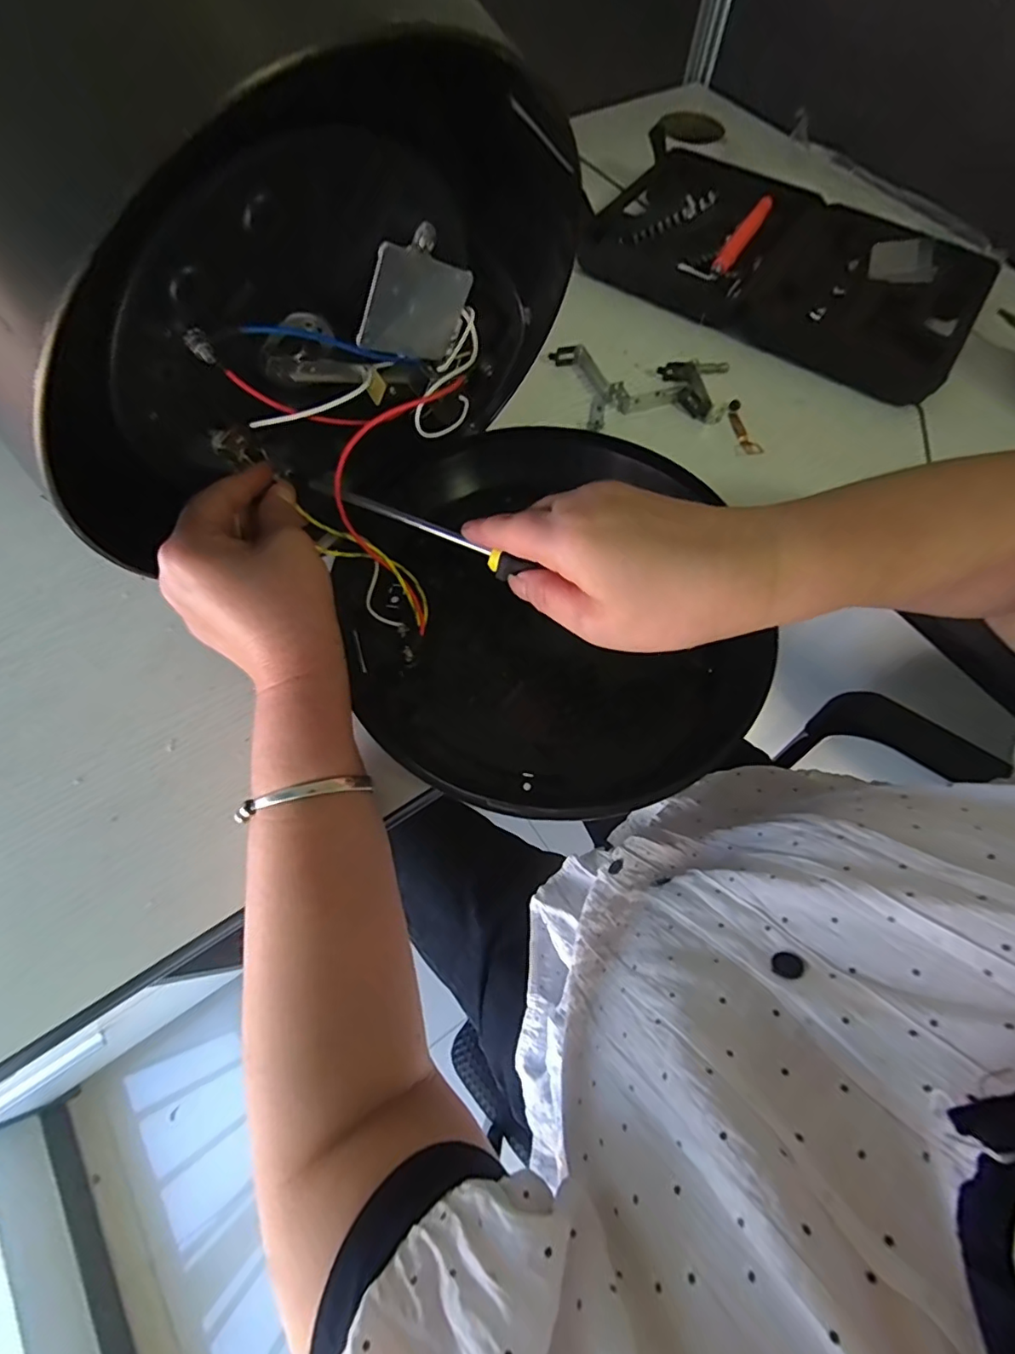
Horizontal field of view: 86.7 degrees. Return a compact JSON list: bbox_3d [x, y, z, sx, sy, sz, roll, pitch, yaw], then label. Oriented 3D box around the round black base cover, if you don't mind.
[{"bbox_3d":[0.020,-0.043,0.323,0.226,0.058,0.243,1,65,-2],"label":"round black base cover"}]

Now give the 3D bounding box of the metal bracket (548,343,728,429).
[{"bbox_3d":[0.113,-0.240,0.434,0.138,0.014,0.087,-5,66,-5],"label":"metal bracket"}]

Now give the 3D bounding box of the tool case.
[{"bbox_3d":[0.248,-0.382,0.491,0.336,0.030,0.209,35,68,13],"label":"tool case"}]

